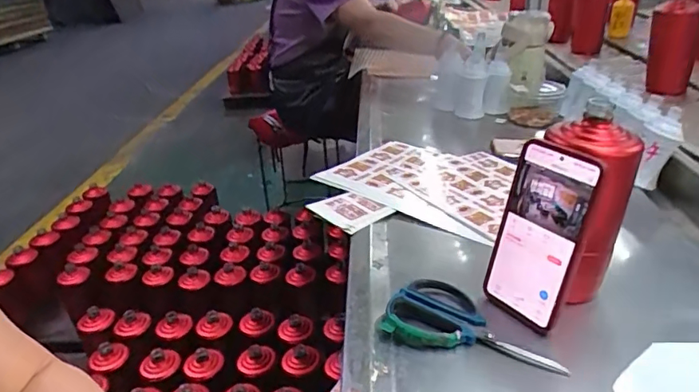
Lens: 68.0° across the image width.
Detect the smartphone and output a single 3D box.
[{"bbox_3d":[0.173,0.036,0.485,0.014,0.167,0.084,-2,18,-37],"label":"smartphone"}]

